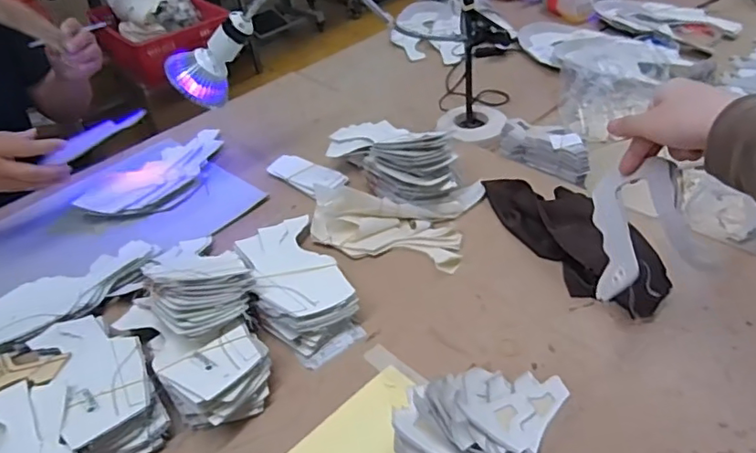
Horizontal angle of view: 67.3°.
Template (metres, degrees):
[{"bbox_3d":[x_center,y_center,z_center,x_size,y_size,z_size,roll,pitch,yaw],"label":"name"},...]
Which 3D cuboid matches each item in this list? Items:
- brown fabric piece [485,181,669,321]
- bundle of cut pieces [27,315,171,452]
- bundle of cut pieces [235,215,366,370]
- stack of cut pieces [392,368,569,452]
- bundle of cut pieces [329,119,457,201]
[{"bbox_3d":[0.233,0.001,0.686,0.105,0.034,0.266,-19,41,-14],"label":"brown fabric piece"},{"bbox_3d":[-0.283,0.152,0.578,0.089,0.047,0.203,-31,45,-25],"label":"bundle of cut pieces"},{"bbox_3d":[-0.101,0.062,0.665,0.105,0.042,0.222,-20,42,-15],"label":"bundle of cut pieces"},{"bbox_3d":[0.098,0.173,0.504,0.168,0.042,0.098,-17,41,-11],"label":"stack of cut pieces"},{"bbox_3d":[0.017,-0.109,0.788,0.099,0.067,0.213,-29,45,-25],"label":"bundle of cut pieces"}]

